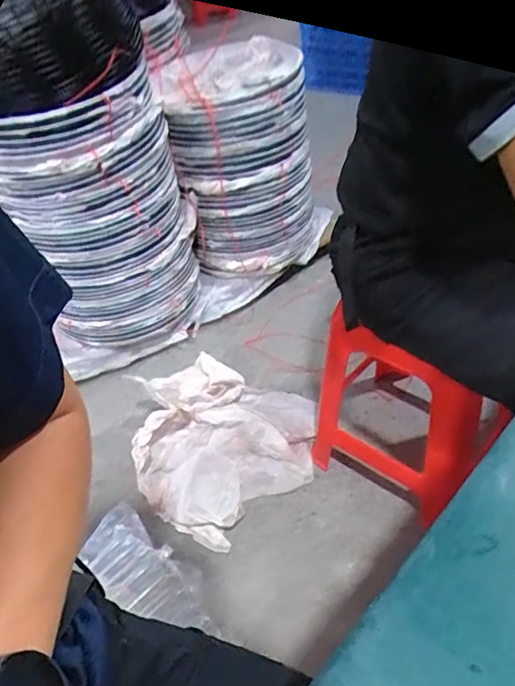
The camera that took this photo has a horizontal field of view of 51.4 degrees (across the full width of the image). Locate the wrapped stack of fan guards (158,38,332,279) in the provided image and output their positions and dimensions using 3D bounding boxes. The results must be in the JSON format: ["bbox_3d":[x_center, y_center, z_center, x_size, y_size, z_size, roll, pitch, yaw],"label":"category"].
[{"bbox_3d":[-0.025,-0.500,1.555,0.374,0.582,0.401,0,43,11],"label":"wrapped stack of fan guards"}]

